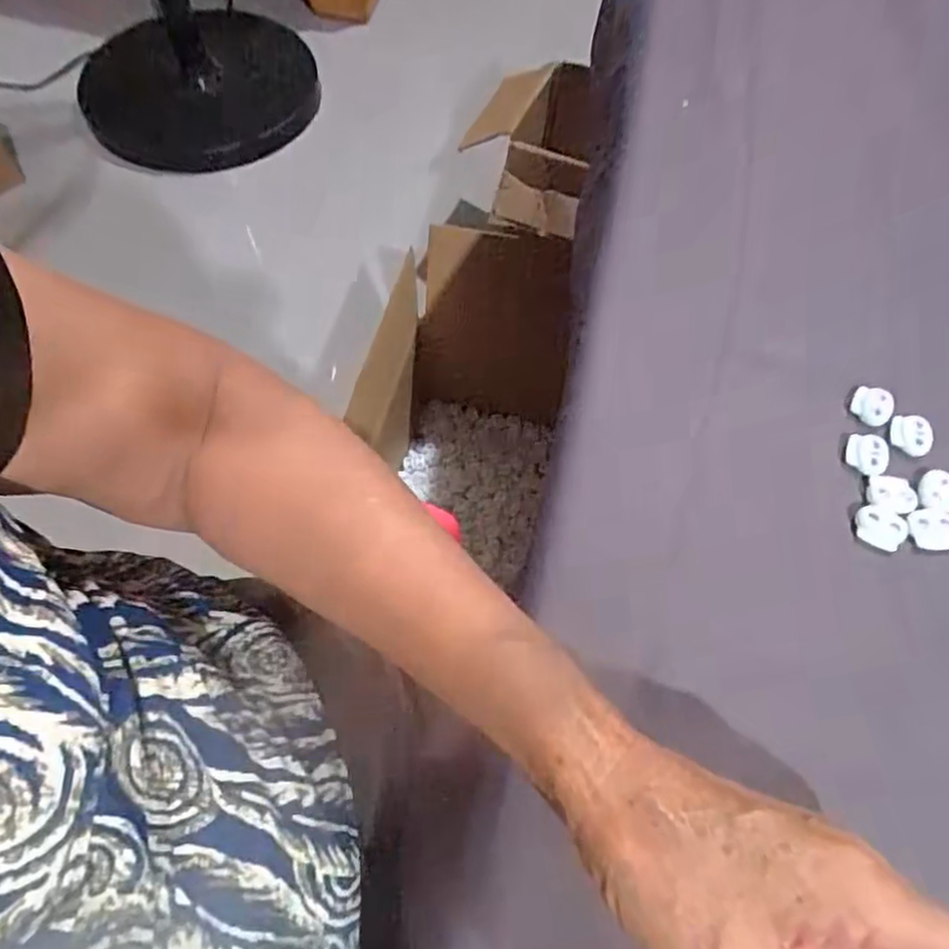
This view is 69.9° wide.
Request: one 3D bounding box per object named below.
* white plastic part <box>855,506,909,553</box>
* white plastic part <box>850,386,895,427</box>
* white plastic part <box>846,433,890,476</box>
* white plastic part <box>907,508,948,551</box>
[{"bbox_3d":[0.189,0.025,0.316,0.023,0.007,0.018,16,63,6],"label":"white plastic part"},{"bbox_3d":[0.202,-0.035,0.345,0.020,0.009,0.015,30,66,13],"label":"white plastic part"},{"bbox_3d":[0.193,-0.010,0.333,0.019,0.004,0.021,23,64,10],"label":"white plastic part"},{"bbox_3d":[0.212,0.025,0.315,0.022,0.005,0.019,7,62,2],"label":"white plastic part"}]

